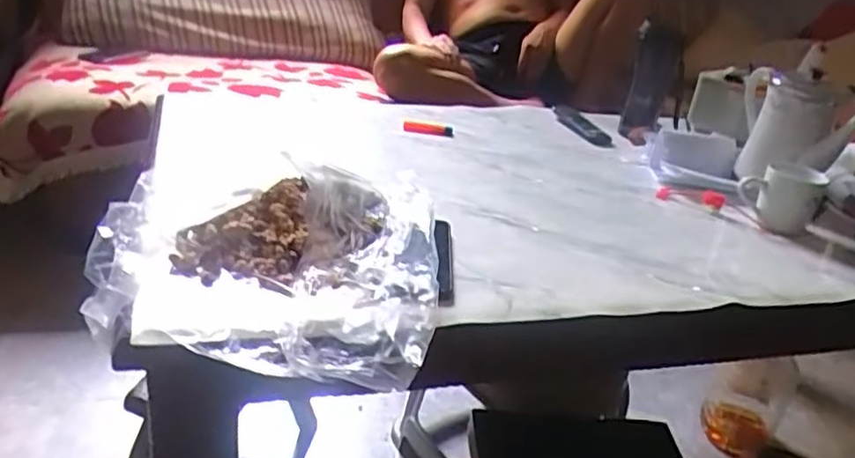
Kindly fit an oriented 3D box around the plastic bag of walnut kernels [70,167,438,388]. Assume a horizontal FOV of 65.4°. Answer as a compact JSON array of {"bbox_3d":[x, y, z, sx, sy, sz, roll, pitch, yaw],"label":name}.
[{"bbox_3d":[-0.130,0.015,0.628,0.280,0.074,0.287,9,27,1],"label":"plastic bag of walnut kernels"}]

